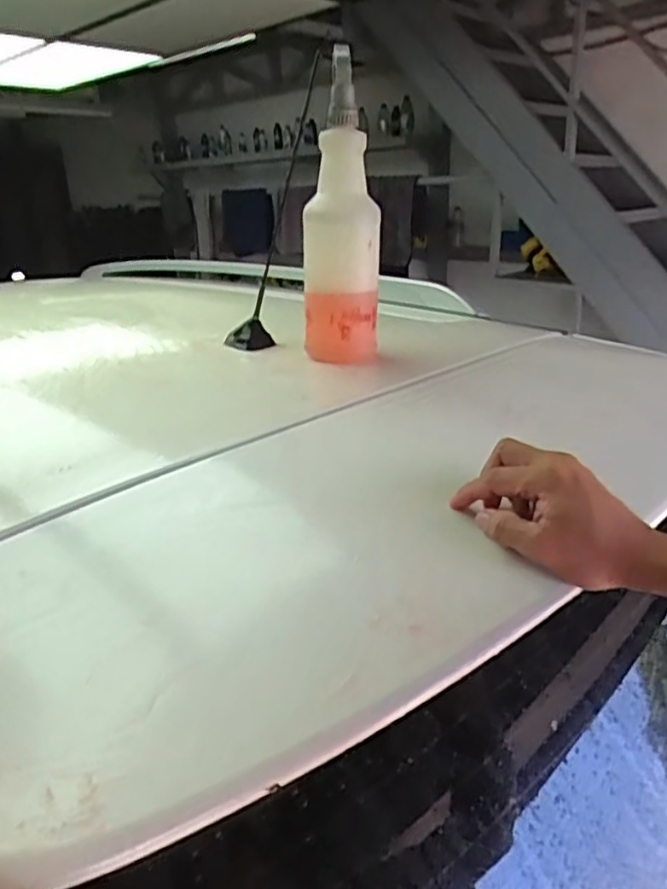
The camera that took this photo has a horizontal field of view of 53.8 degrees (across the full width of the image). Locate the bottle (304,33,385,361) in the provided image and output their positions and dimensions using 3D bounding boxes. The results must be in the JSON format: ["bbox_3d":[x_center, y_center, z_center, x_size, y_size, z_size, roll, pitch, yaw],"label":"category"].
[{"bbox_3d":[0.013,-0.233,0.719,0.078,0.314,0.068,6,22,21],"label":"bottle"}]

